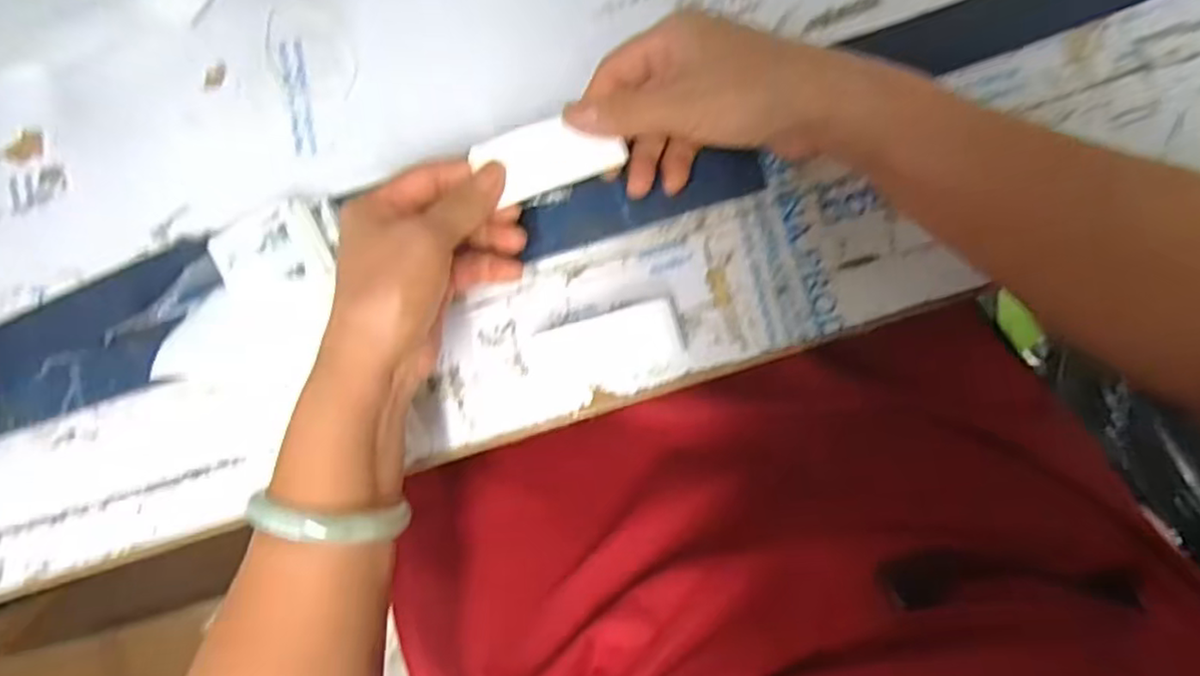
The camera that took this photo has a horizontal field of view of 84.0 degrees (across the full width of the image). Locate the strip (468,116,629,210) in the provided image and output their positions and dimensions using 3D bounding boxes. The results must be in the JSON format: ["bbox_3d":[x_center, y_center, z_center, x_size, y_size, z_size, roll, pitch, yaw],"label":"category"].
[{"bbox_3d":[-0.025,-0.094,0.344,0.072,0.005,0.034,-21,107,-3],"label":"strip"}]

